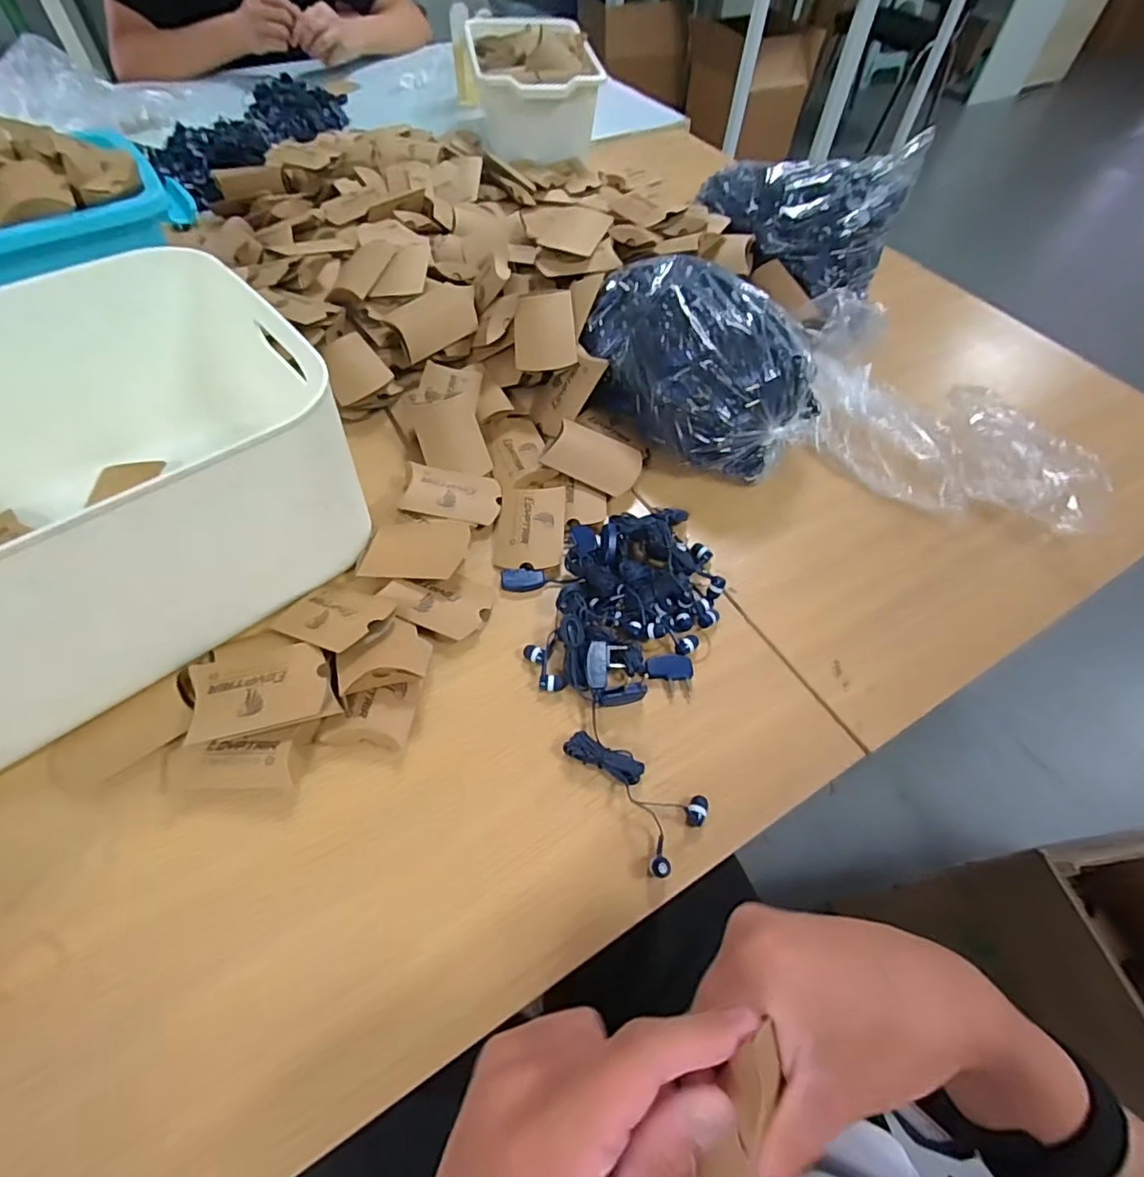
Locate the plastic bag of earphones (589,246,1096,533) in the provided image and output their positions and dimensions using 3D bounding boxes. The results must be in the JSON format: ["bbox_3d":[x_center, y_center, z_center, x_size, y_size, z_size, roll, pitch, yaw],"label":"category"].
[{"bbox_3d":[0.242,-0.182,0.524,0.473,0.116,0.181,14,56,5],"label":"plastic bag of earphones"}]

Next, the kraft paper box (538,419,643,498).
[{"bbox_3d":[0.021,-0.119,0.530,0.083,0.013,0.051,23,78,3],"label":"kraft paper box"}]

